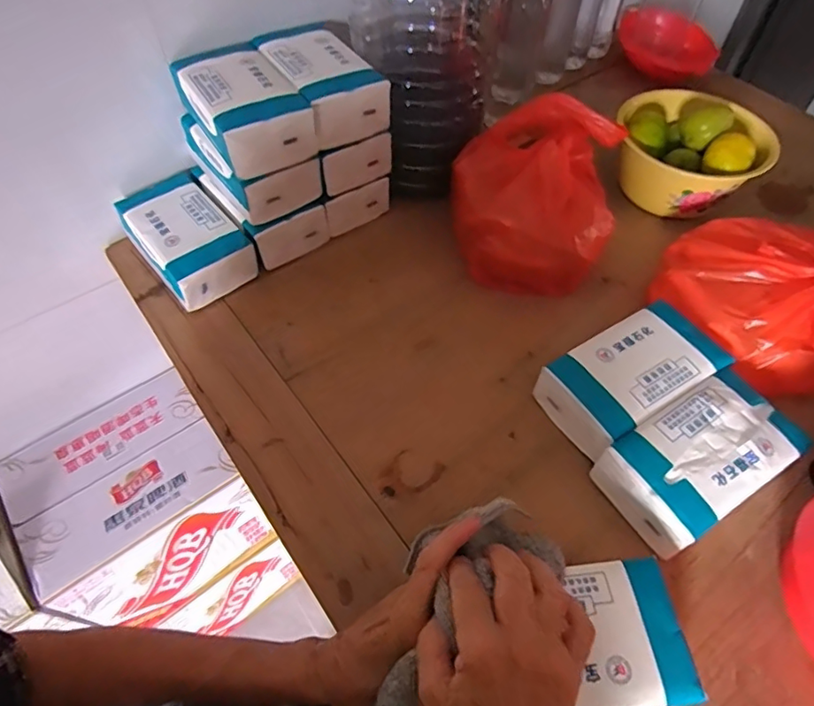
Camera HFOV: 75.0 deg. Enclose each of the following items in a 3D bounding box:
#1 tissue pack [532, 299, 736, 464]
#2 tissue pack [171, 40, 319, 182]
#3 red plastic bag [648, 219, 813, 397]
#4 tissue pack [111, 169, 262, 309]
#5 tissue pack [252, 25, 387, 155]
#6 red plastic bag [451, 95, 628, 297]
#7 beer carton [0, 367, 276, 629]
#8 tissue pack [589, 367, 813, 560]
[{"bbox_3d":[0.205,0.027,0.501,0.162,0.062,0.089,-26,59,-20],"label":"tissue pack"},{"bbox_3d":[-0.171,-0.255,0.546,0.096,0.059,0.156,-27,60,-18],"label":"tissue pack"},{"bbox_3d":[0.362,-0.055,0.533,0.198,0.086,0.170,19,55,11],"label":"red plastic bag"},{"bbox_3d":[-0.251,-0.130,0.599,0.094,0.059,0.159,-36,63,-25],"label":"tissue pack"},{"bbox_3d":[-0.099,-0.299,0.582,0.092,0.058,0.163,-29,60,-19],"label":"tissue pack"},{"bbox_3d":[0.139,-0.171,0.596,0.178,0.137,0.171,4,54,0],"label":"red plastic bag"},{"bbox_3d":[-0.409,0.235,0.843,0.278,0.256,0.226,-32,61,-20],"label":"beer carton"},{"bbox_3d":[0.248,0.091,0.454,0.161,0.067,0.088,-26,59,-20],"label":"tissue pack"}]

